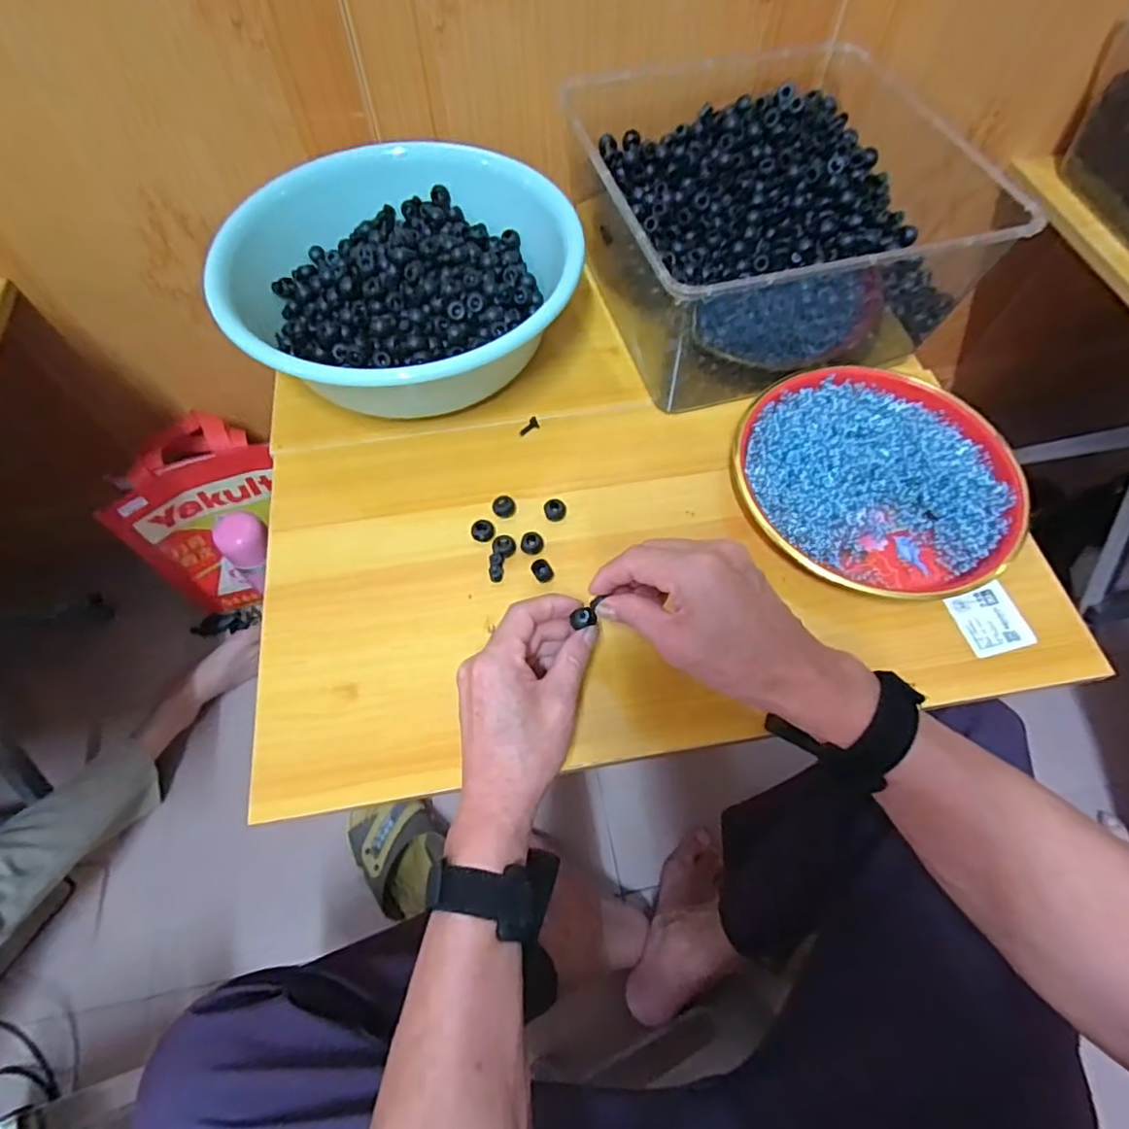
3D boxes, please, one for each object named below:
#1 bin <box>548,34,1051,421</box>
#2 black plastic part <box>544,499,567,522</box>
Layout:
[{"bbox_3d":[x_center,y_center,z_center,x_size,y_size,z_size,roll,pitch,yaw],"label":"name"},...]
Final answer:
[{"bbox_3d":[0.174,-0.316,0.555,0.302,0.124,0.311,-14,63,-7],"label":"bin"},{"bbox_3d":[-0.007,-0.045,0.493,0.017,0.015,0.015,1,62,1],"label":"black plastic part"}]

